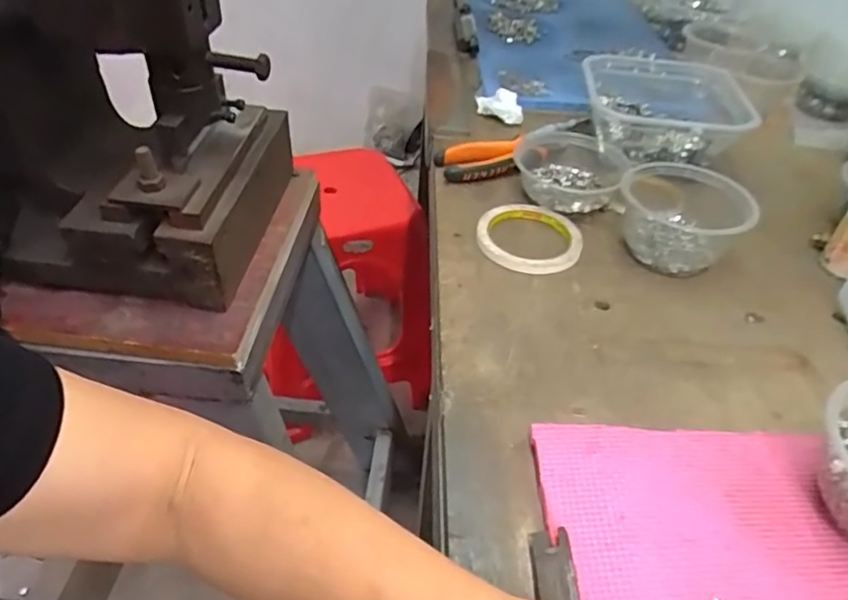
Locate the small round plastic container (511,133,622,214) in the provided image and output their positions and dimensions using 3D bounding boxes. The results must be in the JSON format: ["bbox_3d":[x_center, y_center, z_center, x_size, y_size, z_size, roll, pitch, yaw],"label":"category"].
[{"bbox_3d":[0.154,-0.134,0.634,0.112,0.044,0.117,3,42,-2],"label":"small round plastic container"}]

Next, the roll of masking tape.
[{"bbox_3d":[0.101,-0.060,0.570,0.096,0.013,0.096,3,42,-2],"label":"roll of masking tape"}]

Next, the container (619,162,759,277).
[{"bbox_3d":[0.236,-0.076,0.557,0.108,0.060,0.108,3,42,-2],"label":"container"}]

